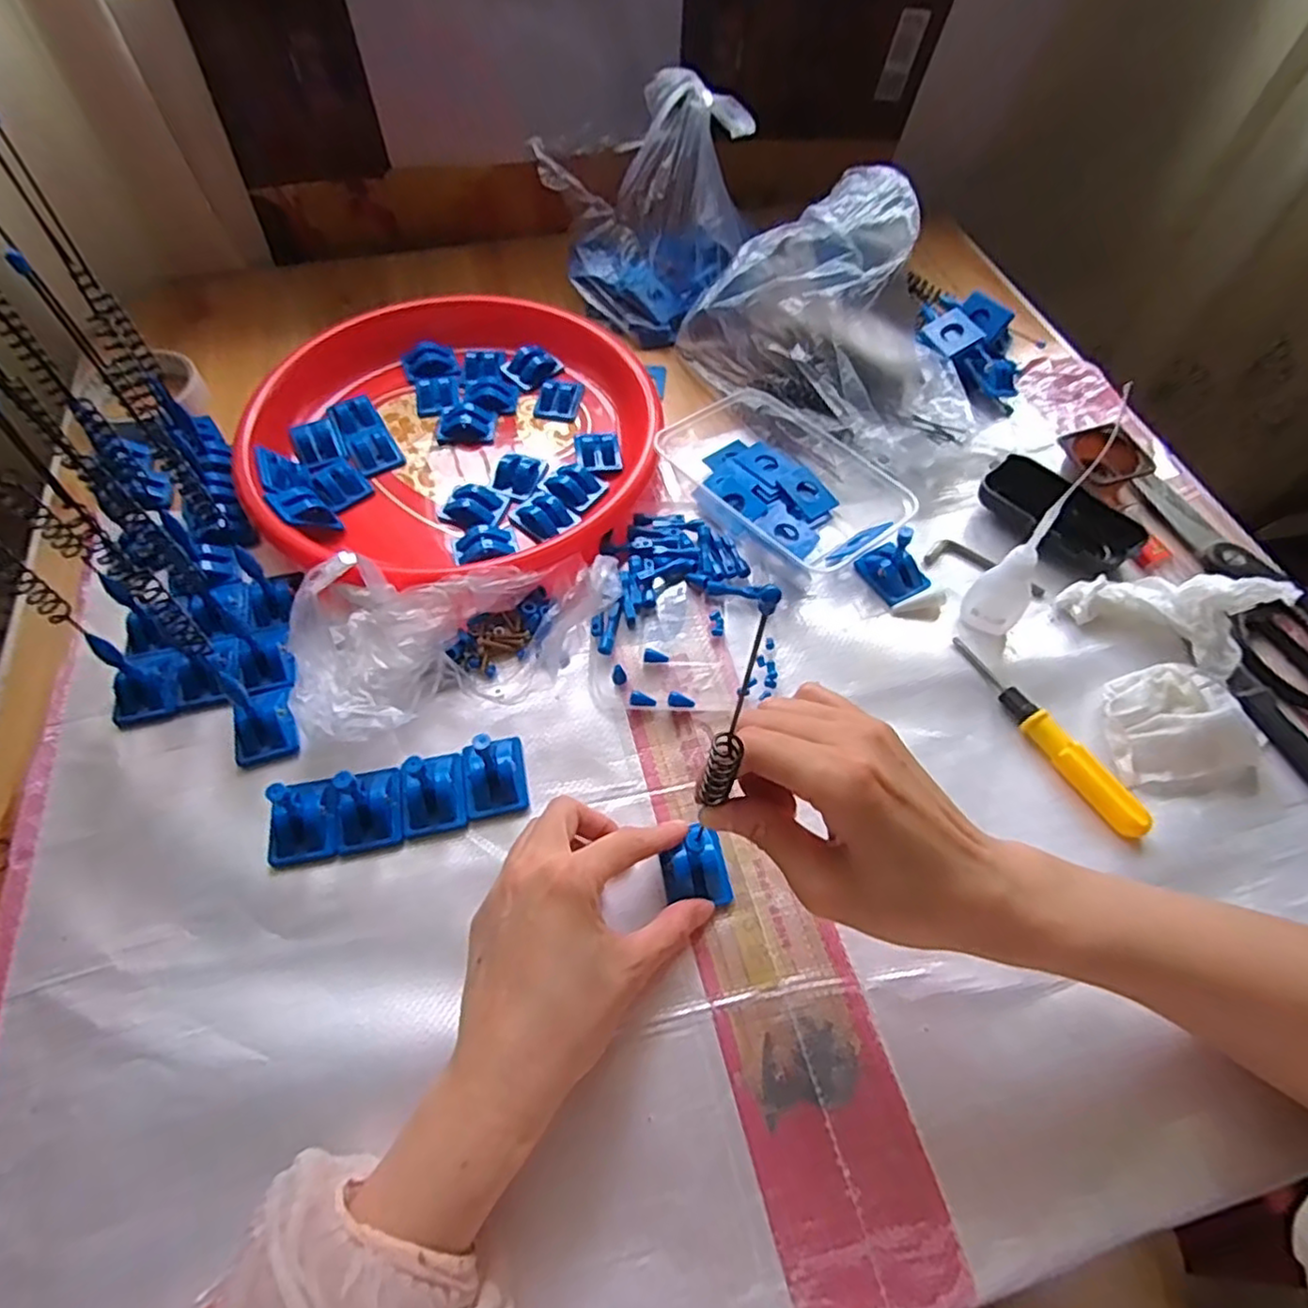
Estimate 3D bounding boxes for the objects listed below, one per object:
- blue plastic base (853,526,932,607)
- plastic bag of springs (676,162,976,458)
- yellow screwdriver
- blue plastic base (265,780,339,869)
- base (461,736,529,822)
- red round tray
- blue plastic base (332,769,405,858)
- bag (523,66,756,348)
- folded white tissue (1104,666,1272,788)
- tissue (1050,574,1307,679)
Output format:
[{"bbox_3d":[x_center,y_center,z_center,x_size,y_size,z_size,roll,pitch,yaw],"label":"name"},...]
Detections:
[{"bbox_3d":[0.162,-0.062,0.459,0.031,0.045,0.043,-28,64,-17],"label":"blue plastic base"},{"bbox_3d":[0.146,-0.254,0.518,0.223,0.136,0.131,37,65,18],"label":"plastic bag of springs"},{"bbox_3d":[0.228,0.044,0.405,0.015,0.019,0.141,-26,63,-16],"label":"yellow screwdriver"},{"bbox_3d":[-0.186,0.085,0.356,0.034,0.043,0.036,-10,60,-8],"label":"blue plastic base"},{"bbox_3d":[-0.089,0.064,0.382,0.033,0.027,0.045,-10,60,-8],"label":"base"},{"bbox_3d":[-0.145,-0.163,0.510,0.282,0.058,0.263,1,59,-1],"label":"red round tray"},{"bbox_3d":[-0.152,0.078,0.362,0.033,0.041,0.039,-6,60,-5],"label":"blue plastic base"},{"bbox_3d":[-0.007,-0.366,0.568,0.174,0.148,0.126,-2,59,-3],"label":"bag"},{"bbox_3d":[0.308,0.039,0.403,0.083,0.028,0.066,-3,59,-4],"label":"folded white tissue"},{"bbox_3d":[0.321,-0.035,0.425,0.106,0.067,0.047,30,63,15],"label":"tissue"}]

